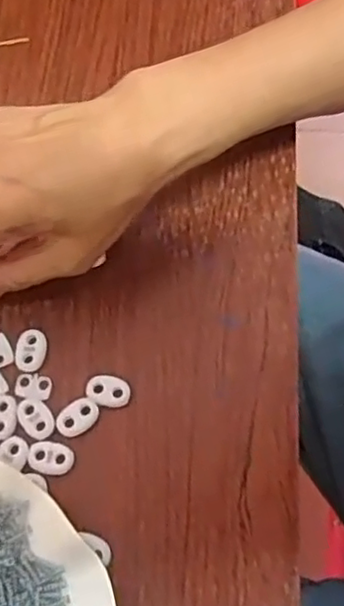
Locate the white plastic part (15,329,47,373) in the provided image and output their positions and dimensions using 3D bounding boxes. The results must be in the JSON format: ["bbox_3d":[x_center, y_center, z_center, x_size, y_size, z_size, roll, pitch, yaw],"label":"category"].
[{"bbox_3d":[-0.075,0.025,0.344,0.016,0.004,0.023,3,69,0],"label":"white plastic part"}]

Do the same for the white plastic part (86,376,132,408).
[{"bbox_3d":[-0.033,0.045,0.336,0.023,0.004,0.015,9,70,2],"label":"white plastic part"}]

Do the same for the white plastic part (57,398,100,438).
[{"bbox_3d":[-0.048,0.058,0.330,0.022,0.004,0.016,-33,74,-13],"label":"white plastic part"}]

